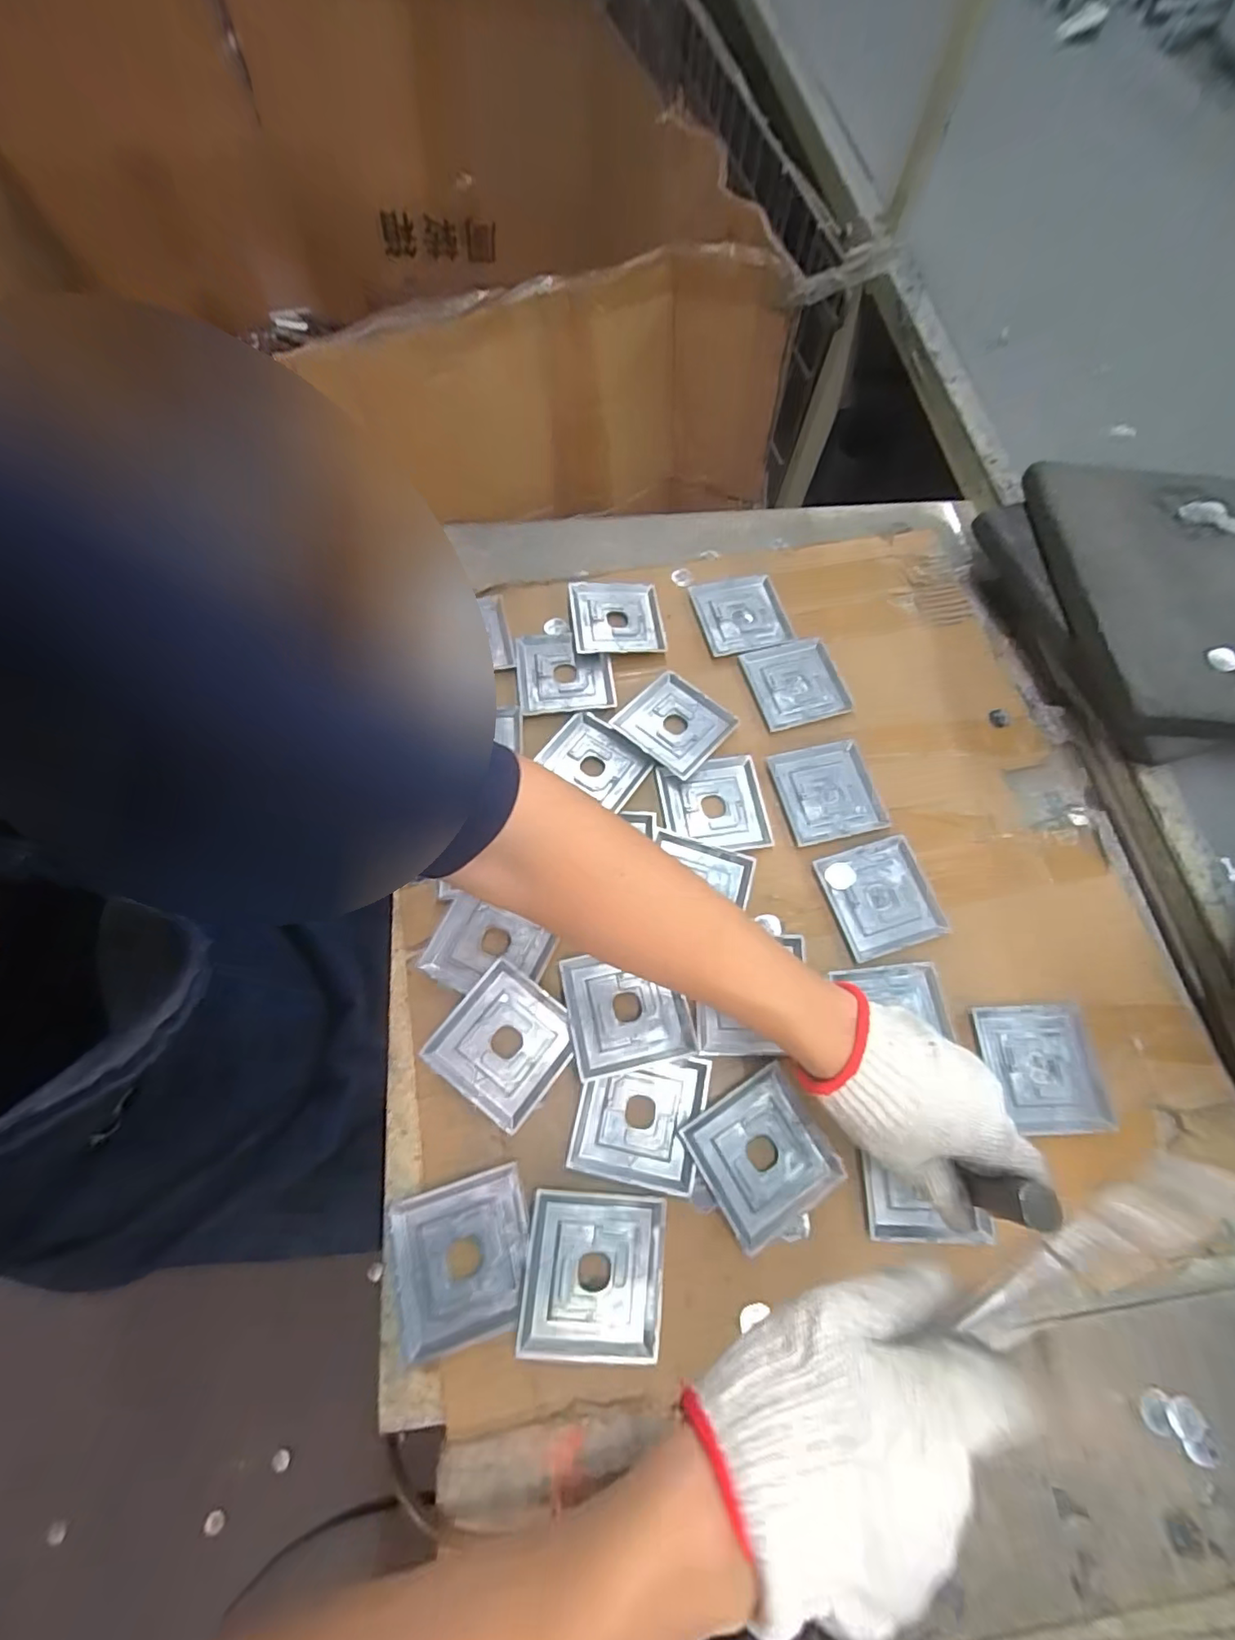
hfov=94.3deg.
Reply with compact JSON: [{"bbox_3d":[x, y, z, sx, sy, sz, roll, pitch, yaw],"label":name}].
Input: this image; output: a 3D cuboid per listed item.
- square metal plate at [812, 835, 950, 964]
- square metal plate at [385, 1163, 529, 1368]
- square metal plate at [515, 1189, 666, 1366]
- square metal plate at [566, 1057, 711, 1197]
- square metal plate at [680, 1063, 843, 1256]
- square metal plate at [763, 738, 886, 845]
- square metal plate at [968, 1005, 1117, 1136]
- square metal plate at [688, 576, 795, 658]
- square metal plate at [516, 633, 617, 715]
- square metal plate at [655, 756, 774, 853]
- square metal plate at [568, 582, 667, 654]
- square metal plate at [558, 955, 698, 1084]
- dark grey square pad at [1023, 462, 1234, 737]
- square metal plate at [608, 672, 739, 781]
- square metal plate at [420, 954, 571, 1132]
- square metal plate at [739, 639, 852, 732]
[{"bbox_3d":[0.227,0.065,0.493,0.089,0.004,0.089,-15,69,-8],"label":"square metal plate"},{"bbox_3d":[-0.105,0.294,0.383,0.091,0.008,0.089,-14,68,-8],"label":"square metal plate"},{"bbox_3d":[-0.015,0.300,0.379,0.090,0.013,0.089,6,67,0],"label":"square metal plate"},{"bbox_3d":[0.017,0.218,0.423,0.091,0.009,0.087,11,67,3],"label":"square metal plate"},{"bbox_3d":[0.104,0.240,0.411,0.090,0.005,0.089,-28,71,-13],"label":"square metal plate"},{"bbox_3d":[0.192,-0.026,0.525,0.088,0.006,0.088,-12,68,-7],"label":"square metal plate"},{"bbox_3d":[0.332,0.193,0.447,0.089,0.004,0.091,-1,67,-2],"label":"square metal plate"},{"bbox_3d":[0.131,-0.216,0.603,0.094,0.006,0.091,-10,68,-6],"label":"square metal plate"},{"bbox_3d":[-0.051,-0.147,0.569,0.093,0.010,0.091,-4,67,-4],"label":"square metal plate"},{"bbox_3d":[0.087,-0.011,0.518,0.090,0.008,0.088,-8,68,-5],"label":"square metal plate"},{"bbox_3d":[0.000,-0.208,0.590,0.090,0.010,0.090,-6,68,-5],"label":"square metal plate"},{"bbox_3d":[0.007,0.145,0.443,0.090,0.013,0.088,-11,68,-7],"label":"square metal plate"},{"bbox_3d":[0.561,-0.216,0.537,0.312,0.034,0.299,3,68,-1],"label":"dark grey square pad"},{"bbox_3d":[0.056,-0.093,0.544,0.089,0.011,0.090,39,71,13],"label":"square metal plate"},{"bbox_3d":[-0.085,0.168,0.434,0.090,0.010,0.090,37,71,13],"label":"square metal plate"},{"bbox_3d":[0.177,-0.139,0.570,0.085,0.009,0.090,-15,69,-8],"label":"square metal plate"}]

